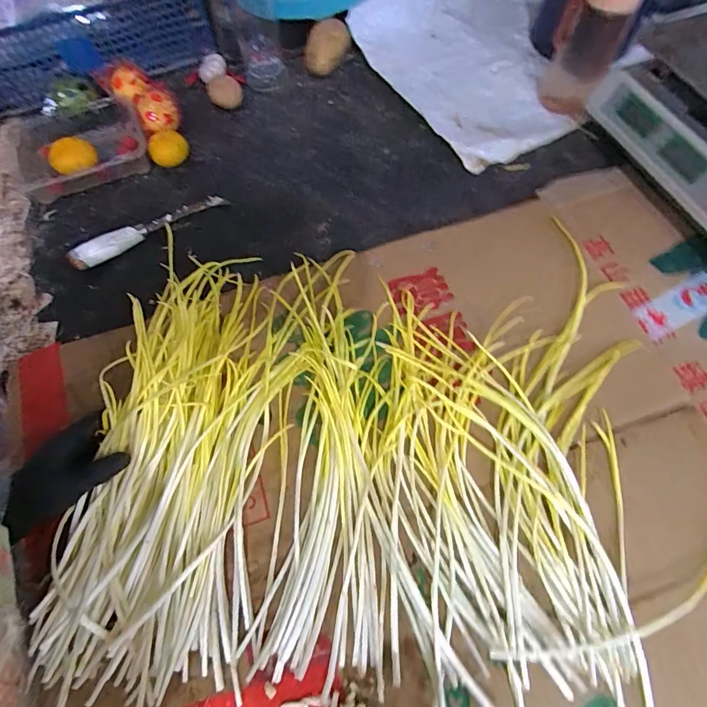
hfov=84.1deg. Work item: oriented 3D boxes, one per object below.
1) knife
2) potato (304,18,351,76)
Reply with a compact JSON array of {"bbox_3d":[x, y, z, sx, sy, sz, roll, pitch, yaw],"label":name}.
[{"bbox_3d":[-0.265,-0.165,0.508,0.198,0.032,0.022,-32,70,-10],"label":"knife"},{"bbox_3d":[-0.041,-0.473,0.609,0.074,0.047,0.057,-6,68,0],"label":"potato"}]

